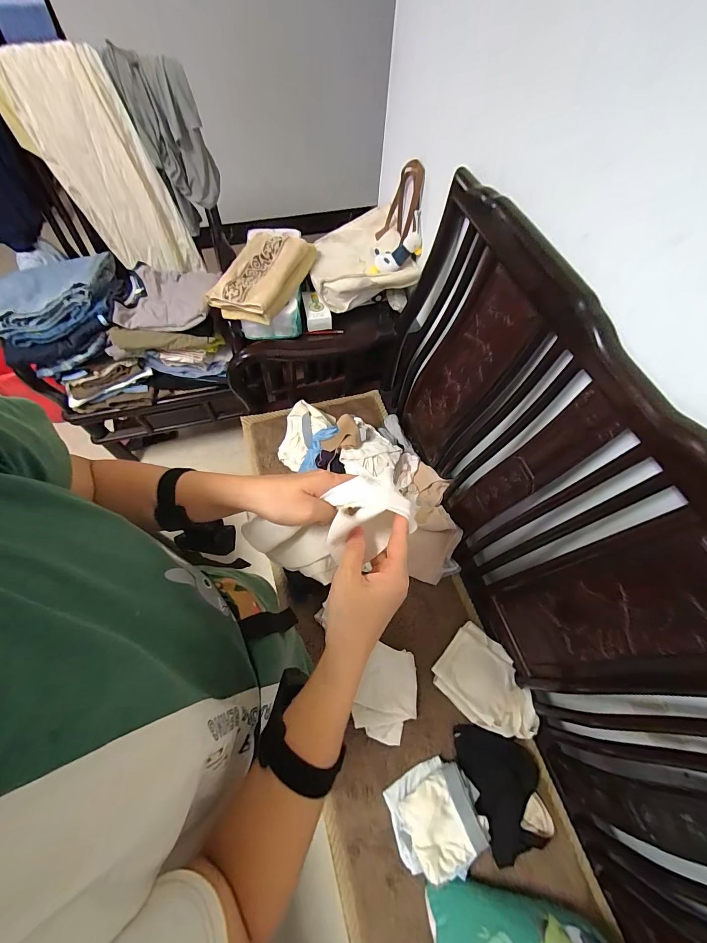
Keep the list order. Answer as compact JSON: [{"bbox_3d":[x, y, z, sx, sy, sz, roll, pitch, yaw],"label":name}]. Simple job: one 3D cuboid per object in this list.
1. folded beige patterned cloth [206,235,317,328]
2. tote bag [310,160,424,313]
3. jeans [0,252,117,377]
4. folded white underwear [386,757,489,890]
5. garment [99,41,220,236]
[{"bbox_3d":[-0.265,-0.608,1.057,0.234,0.084,0.370,16,63,6],"label":"folded beige patterned cloth"},{"bbox_3d":[0.028,-0.743,1.095,0.320,0.295,0.365,-3,63,-4],"label":"tote bag"},{"bbox_3d":[-0.863,-0.504,1.034,0.305,0.174,0.308,-15,64,-10],"label":"jeans"},{"bbox_3d":[0.173,0.721,0.720,0.178,0.057,0.175,-18,65,-11],"label":"folded white underwear"},{"bbox_3d":[-0.577,-1.040,1.142,0.211,0.415,0.116,-26,67,-15],"label":"garment"}]

